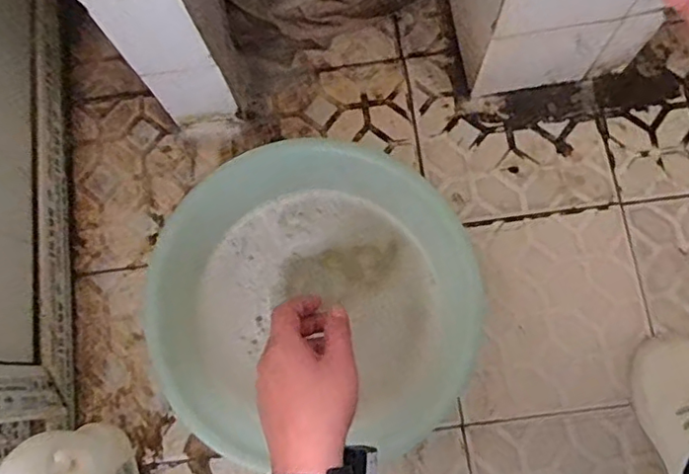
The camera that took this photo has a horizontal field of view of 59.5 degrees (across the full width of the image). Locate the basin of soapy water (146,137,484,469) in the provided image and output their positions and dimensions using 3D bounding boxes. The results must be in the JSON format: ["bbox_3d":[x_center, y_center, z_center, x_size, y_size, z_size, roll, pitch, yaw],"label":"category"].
[{"bbox_3d":[-0.031,0.085,0.713,0.344,0.127,0.359,0,77,2],"label":"basin of soapy water"}]

